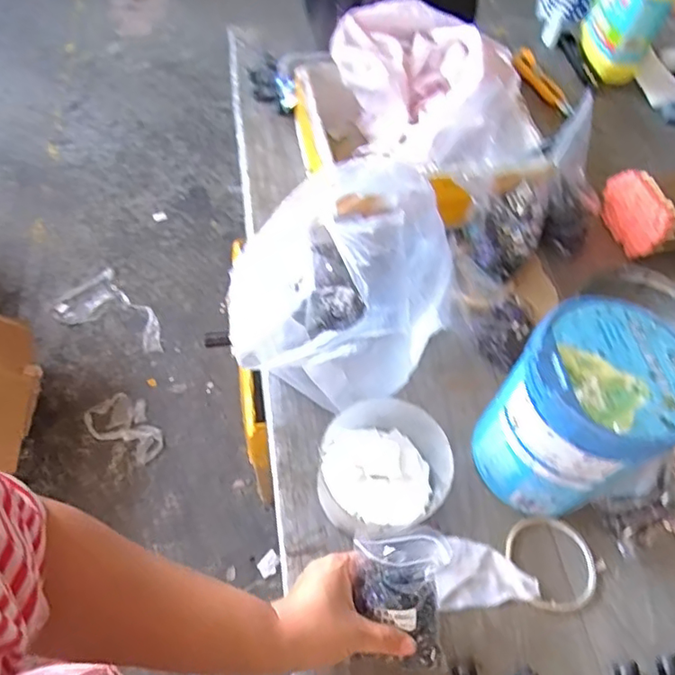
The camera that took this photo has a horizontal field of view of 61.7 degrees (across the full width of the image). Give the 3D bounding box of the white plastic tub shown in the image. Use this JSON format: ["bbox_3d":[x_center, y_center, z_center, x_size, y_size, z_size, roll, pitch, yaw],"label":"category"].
[{"bbox_3d":[0.039,0.118,0.521,0.109,0.067,0.102,2,57,-4],"label":"white plastic tub"}]

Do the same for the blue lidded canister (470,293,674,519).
[{"bbox_3d":[0.204,0.071,0.496,0.119,0.176,0.123,41,63,20],"label":"blue lidded canister"}]

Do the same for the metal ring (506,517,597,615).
[{"bbox_3d":[0.197,0.207,0.519,0.074,0.010,0.084,-17,59,-10],"label":"metal ring"}]

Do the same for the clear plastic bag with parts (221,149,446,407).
[{"bbox_3d":[-0.004,-0.068,0.569,0.215,0.176,0.218,30,60,14],"label":"clear plastic bag with parts"}]

